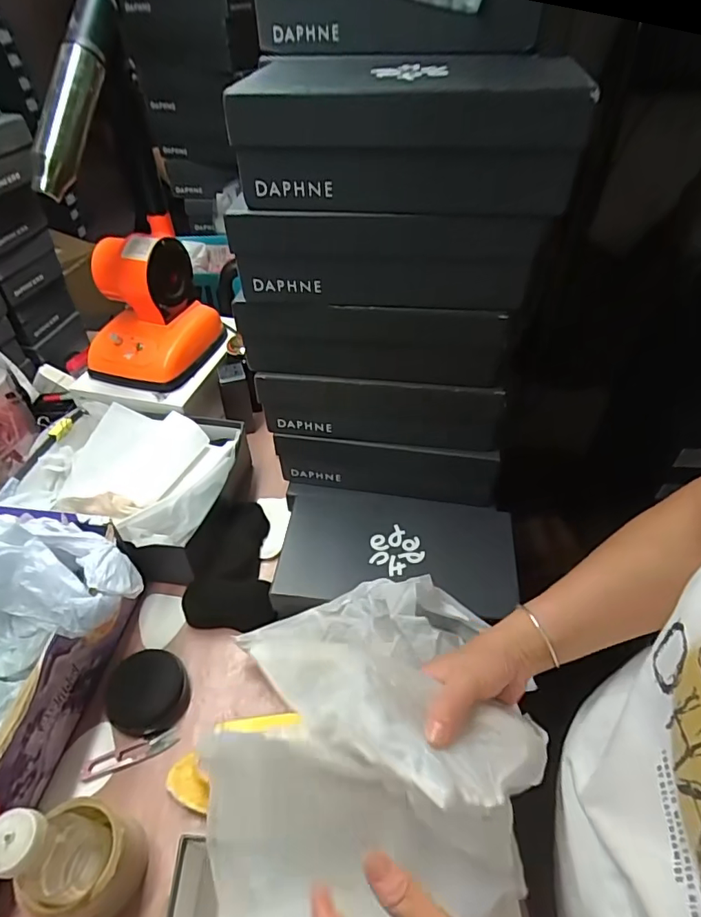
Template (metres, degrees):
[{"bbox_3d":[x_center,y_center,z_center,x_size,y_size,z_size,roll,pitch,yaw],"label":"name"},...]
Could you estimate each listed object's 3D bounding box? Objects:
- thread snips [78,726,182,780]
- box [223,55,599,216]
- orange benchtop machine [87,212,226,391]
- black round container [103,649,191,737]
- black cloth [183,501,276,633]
[{"bbox_3d":[-0.250,0.336,0.575,0.104,0.004,0.023,-16,46,-15],"label":"thread snips"},{"bbox_3d":[0.057,-0.323,0.486,0.288,0.105,0.202,5,45,6],"label":"box"},{"bbox_3d":[-0.347,-0.259,0.874,0.176,0.209,0.201,10,45,11],"label":"orange benchtop machine"},{"bbox_3d":[-0.241,0.277,0.601,0.086,0.040,0.091,-1,44,0],"label":"black round container"},{"bbox_3d":[-0.173,0.142,0.715,0.114,0.074,0.184,-6,44,-5],"label":"black cloth"}]

